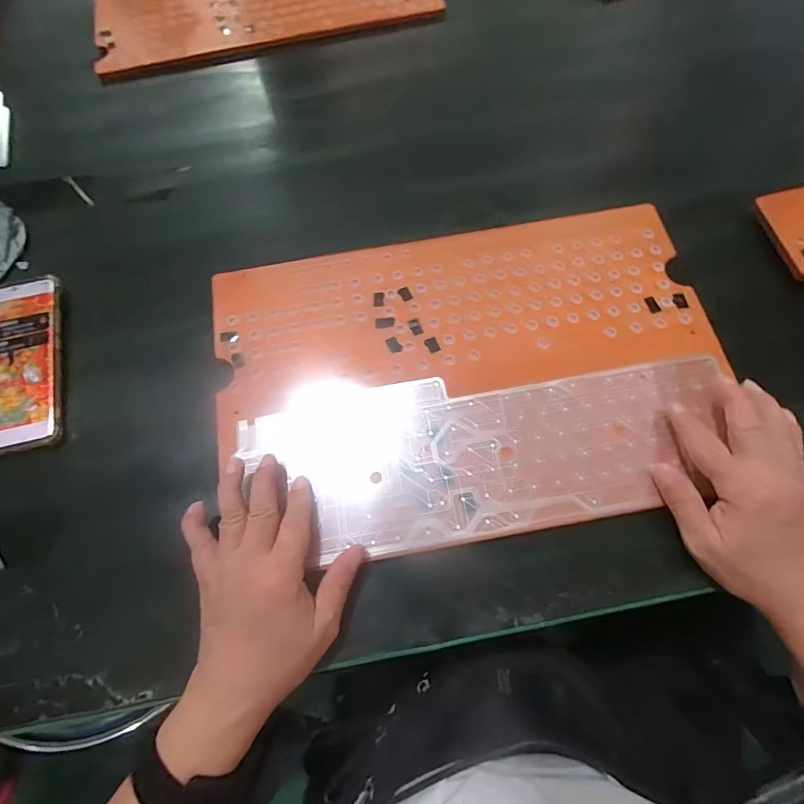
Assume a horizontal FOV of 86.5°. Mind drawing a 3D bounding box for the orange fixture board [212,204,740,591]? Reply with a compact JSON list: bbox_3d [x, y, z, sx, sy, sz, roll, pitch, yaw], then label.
[{"bbox_3d":[0.057,-0.029,0.366,0.413,0.009,0.273,-11,71,-2],"label":"orange fixture board"}]

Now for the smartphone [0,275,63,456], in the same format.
[{"bbox_3d":[-0.341,-0.034,0.382,0.073,0.018,0.166,-10,71,-1],"label":"smartphone"}]

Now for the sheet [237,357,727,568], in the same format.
[{"bbox_3d":[0.067,0.039,0.342,0.372,0.005,0.130,-9,70,-2],"label":"sheet"}]

